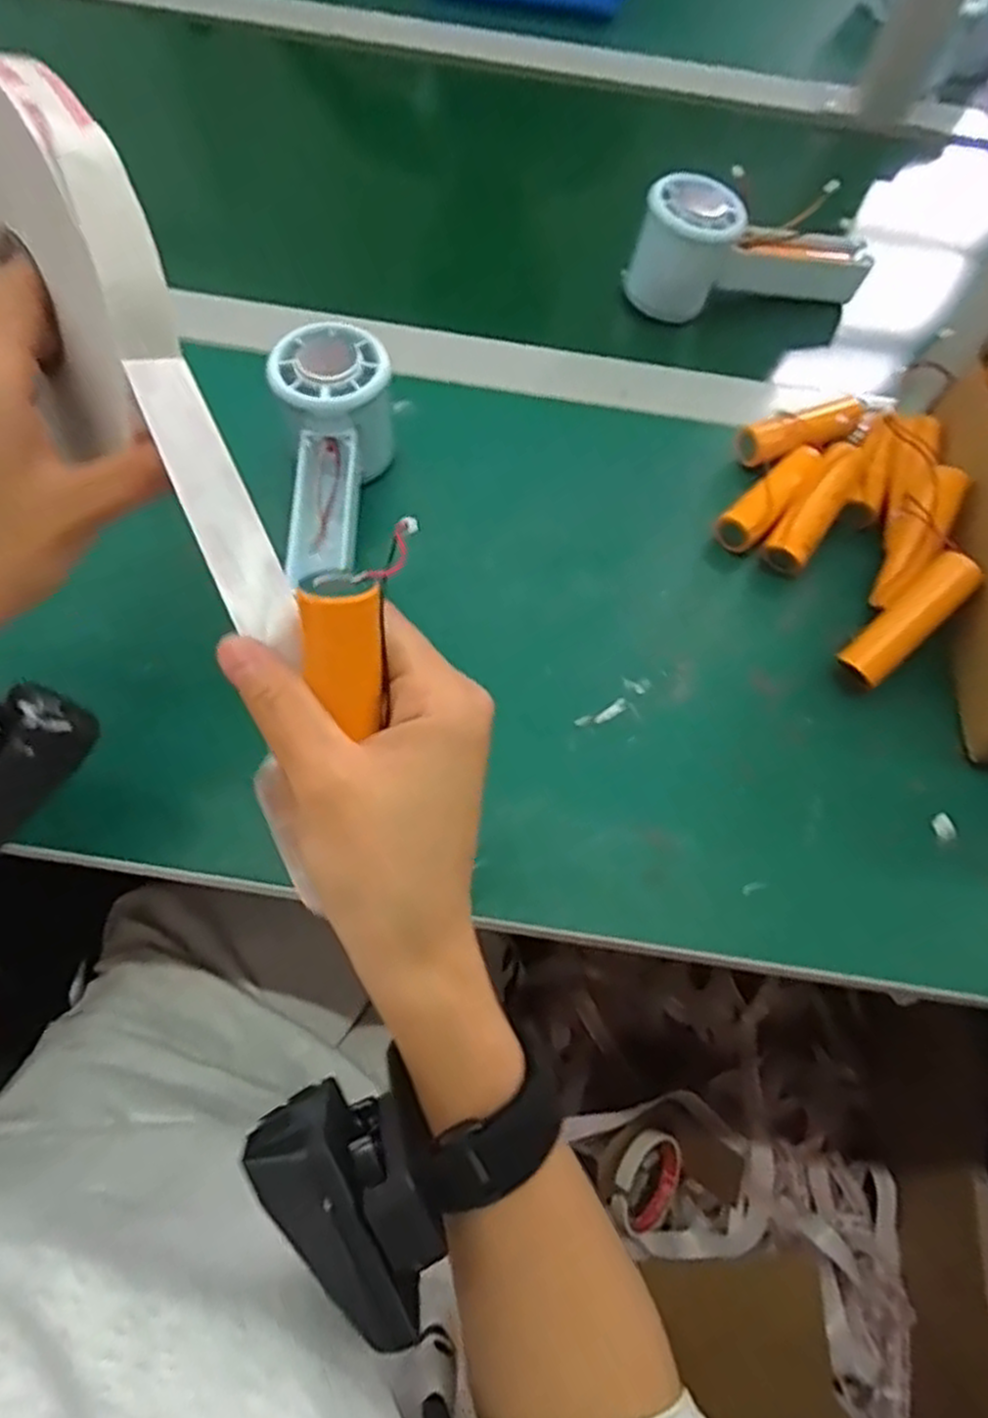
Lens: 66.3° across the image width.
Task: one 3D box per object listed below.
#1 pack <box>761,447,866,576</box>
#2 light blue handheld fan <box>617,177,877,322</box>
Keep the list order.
[{"bbox_3d":[0.170,-0.102,0.395,0.020,0.024,0.070,37,84,13],"label":"pack"},{"bbox_3d":[0.158,-0.289,0.468,0.156,0.058,0.058,-4,66,-6],"label":"light blue handheld fan"}]

